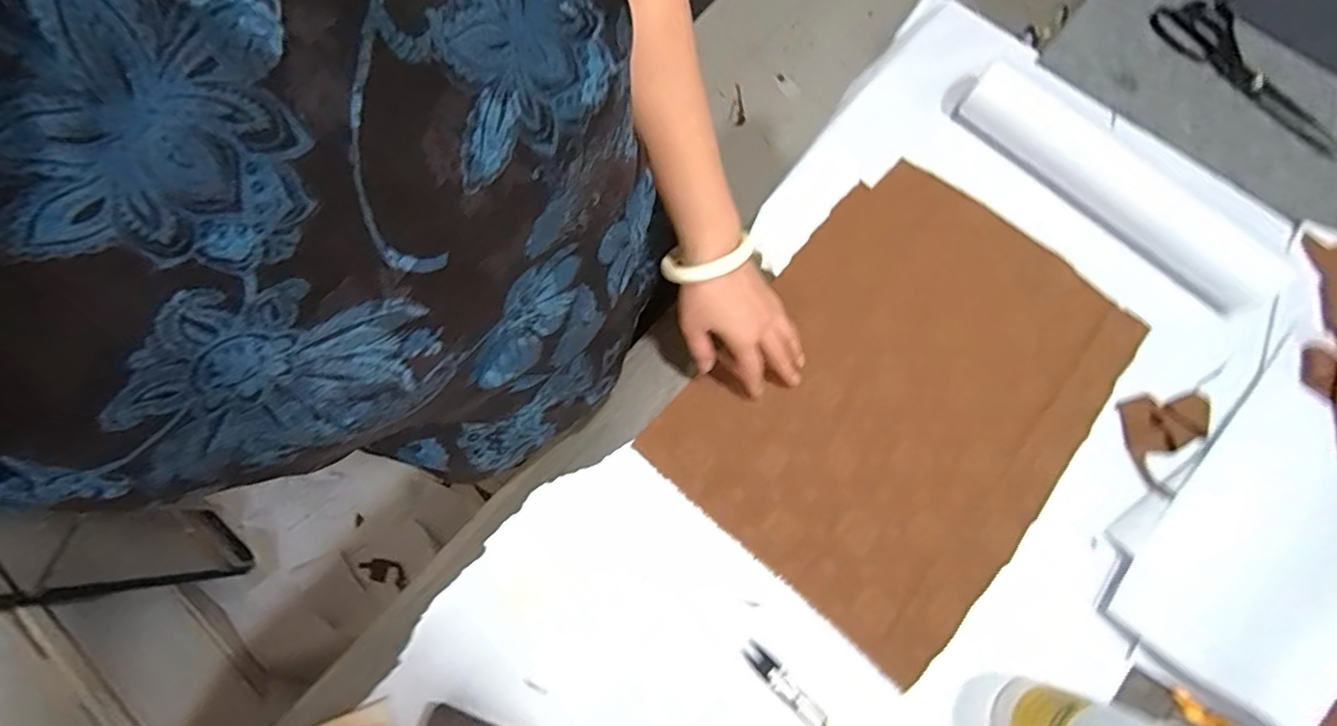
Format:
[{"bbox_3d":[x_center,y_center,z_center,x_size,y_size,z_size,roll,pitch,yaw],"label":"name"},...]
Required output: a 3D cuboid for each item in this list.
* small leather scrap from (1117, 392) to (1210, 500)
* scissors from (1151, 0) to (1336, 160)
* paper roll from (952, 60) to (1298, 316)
[{"bbox_3d":[0.511,0.083,0.626,0.084,0.009,0.100,-1,74,1],"label":"small leather scrap"},{"bbox_3d":[0.682,-0.337,0.720,0.075,0.014,0.243,-33,74,-8],"label":"scissors"},{"bbox_3d":[0.487,-0.201,0.677,0.067,0.051,0.372,-43,77,-10],"label":"paper roll"}]

